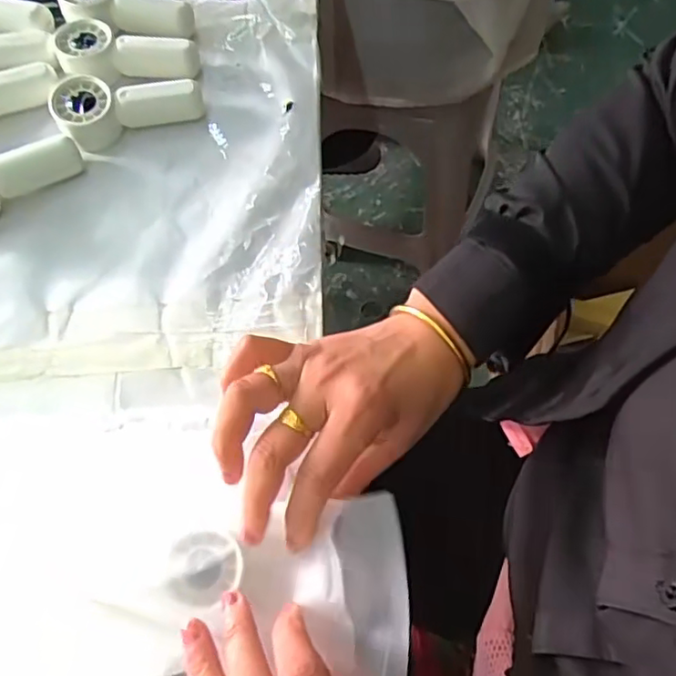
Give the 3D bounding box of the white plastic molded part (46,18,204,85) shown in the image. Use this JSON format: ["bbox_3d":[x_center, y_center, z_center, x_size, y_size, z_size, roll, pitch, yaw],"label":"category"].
[{"bbox_3d":[-0.175,-0.224,0.491,0.114,0.033,0.048,10,67,6],"label":"white plastic molded part"}]

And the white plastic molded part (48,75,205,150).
[{"bbox_3d":[-0.163,-0.183,0.473,0.109,0.033,0.043,-14,67,-4],"label":"white plastic molded part"}]

